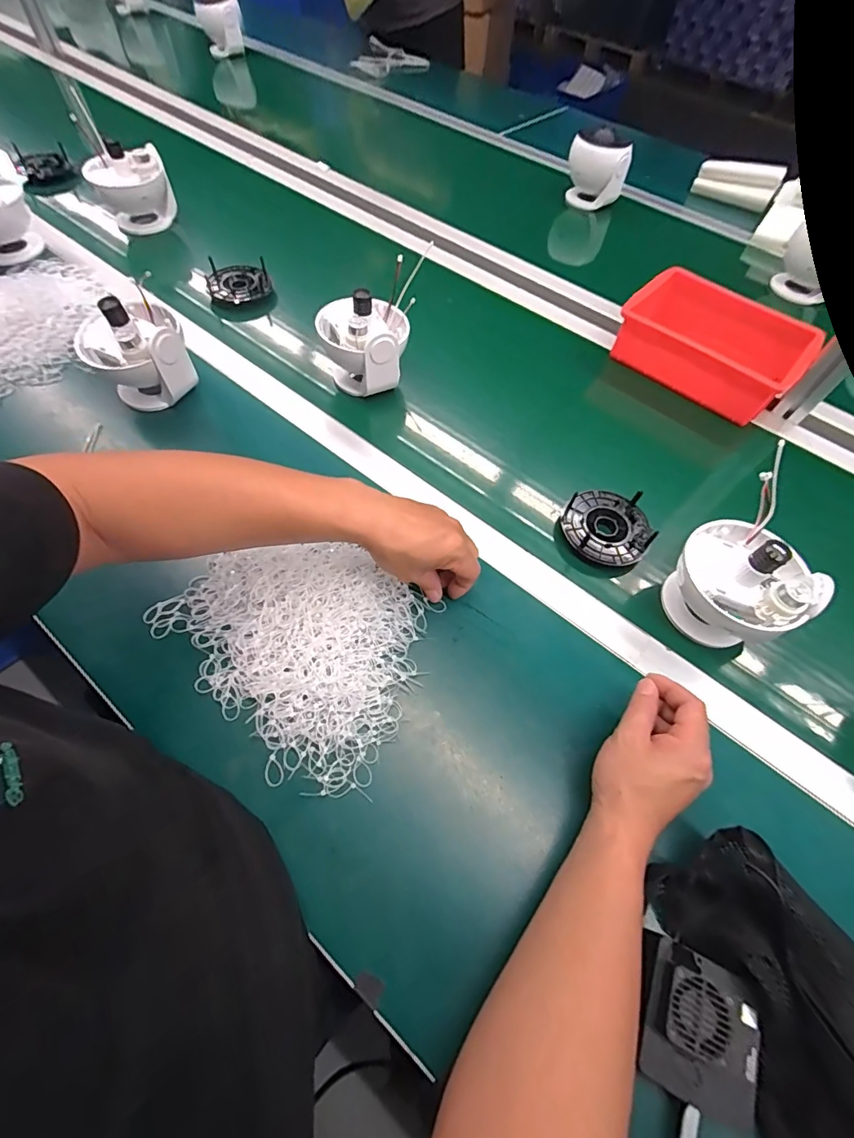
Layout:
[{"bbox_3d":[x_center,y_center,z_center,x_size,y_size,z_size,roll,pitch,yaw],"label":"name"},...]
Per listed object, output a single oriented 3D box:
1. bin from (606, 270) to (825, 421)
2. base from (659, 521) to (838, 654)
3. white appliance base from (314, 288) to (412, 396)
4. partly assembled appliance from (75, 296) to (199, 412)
[{"bbox_3d":[0.421,-0.335,0.686,0.248,0.078,0.168,39,66,17],"label":"bin"},{"bbox_3d":[0.306,0.014,0.455,0.104,0.110,0.119,-20,64,-14],"label":"base"},{"bbox_3d":[-0.084,-0.300,0.612,0.117,0.108,0.116,-6,62,-7],"label":"white appliance base"},{"bbox_3d":[-0.359,-0.269,0.566,0.111,0.109,0.115,-29,67,-18],"label":"partly assembled appliance"}]

